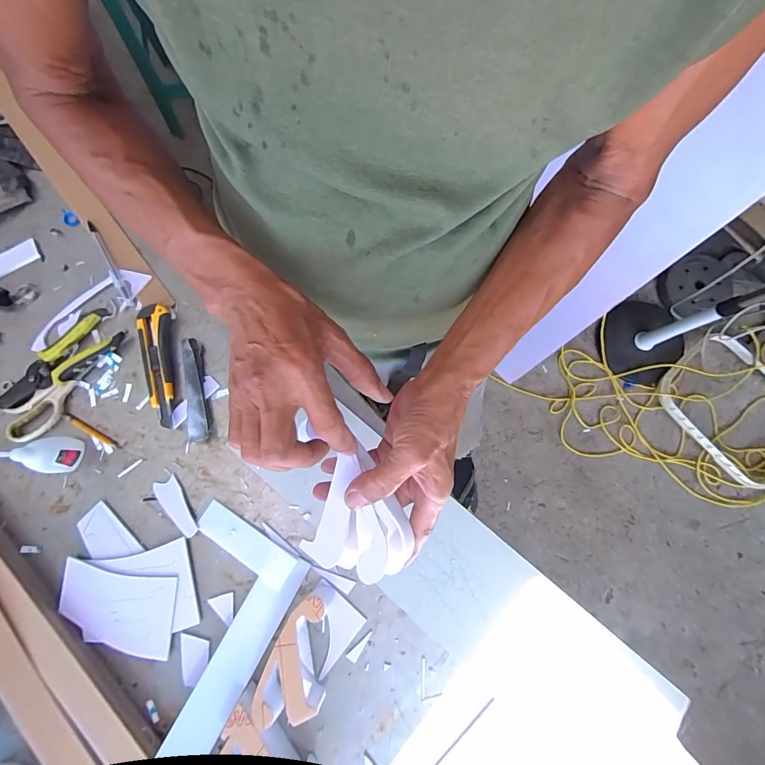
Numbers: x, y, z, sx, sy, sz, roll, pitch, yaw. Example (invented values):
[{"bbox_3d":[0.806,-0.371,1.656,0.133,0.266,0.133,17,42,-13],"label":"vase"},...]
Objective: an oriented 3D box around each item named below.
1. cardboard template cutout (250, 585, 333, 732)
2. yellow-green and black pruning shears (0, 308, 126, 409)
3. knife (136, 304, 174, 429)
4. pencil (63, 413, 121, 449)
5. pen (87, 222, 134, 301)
[{"bbox_3d":[-0.088,0.309,0.434,0.066,0.048,0.135,20,81,4],"label":"cardboard template cutout"},{"bbox_3d":[-0.429,-0.027,0.515,0.166,0.023,0.059,-40,82,-6],"label":"yellow-green and black pruning shears"},{"bbox_3d":[-0.299,-0.022,0.514,0.037,0.018,0.162,-8,80,-1],"label":"knife"},{"bbox_3d":[-0.380,0.063,0.506,0.090,0.005,0.007,28,81,5],"label":"pencil"},{"bbox_3d":[-0.386,-0.172,0.543,0.016,0.011,0.140,-34,81,-5],"label":"pen"}]

